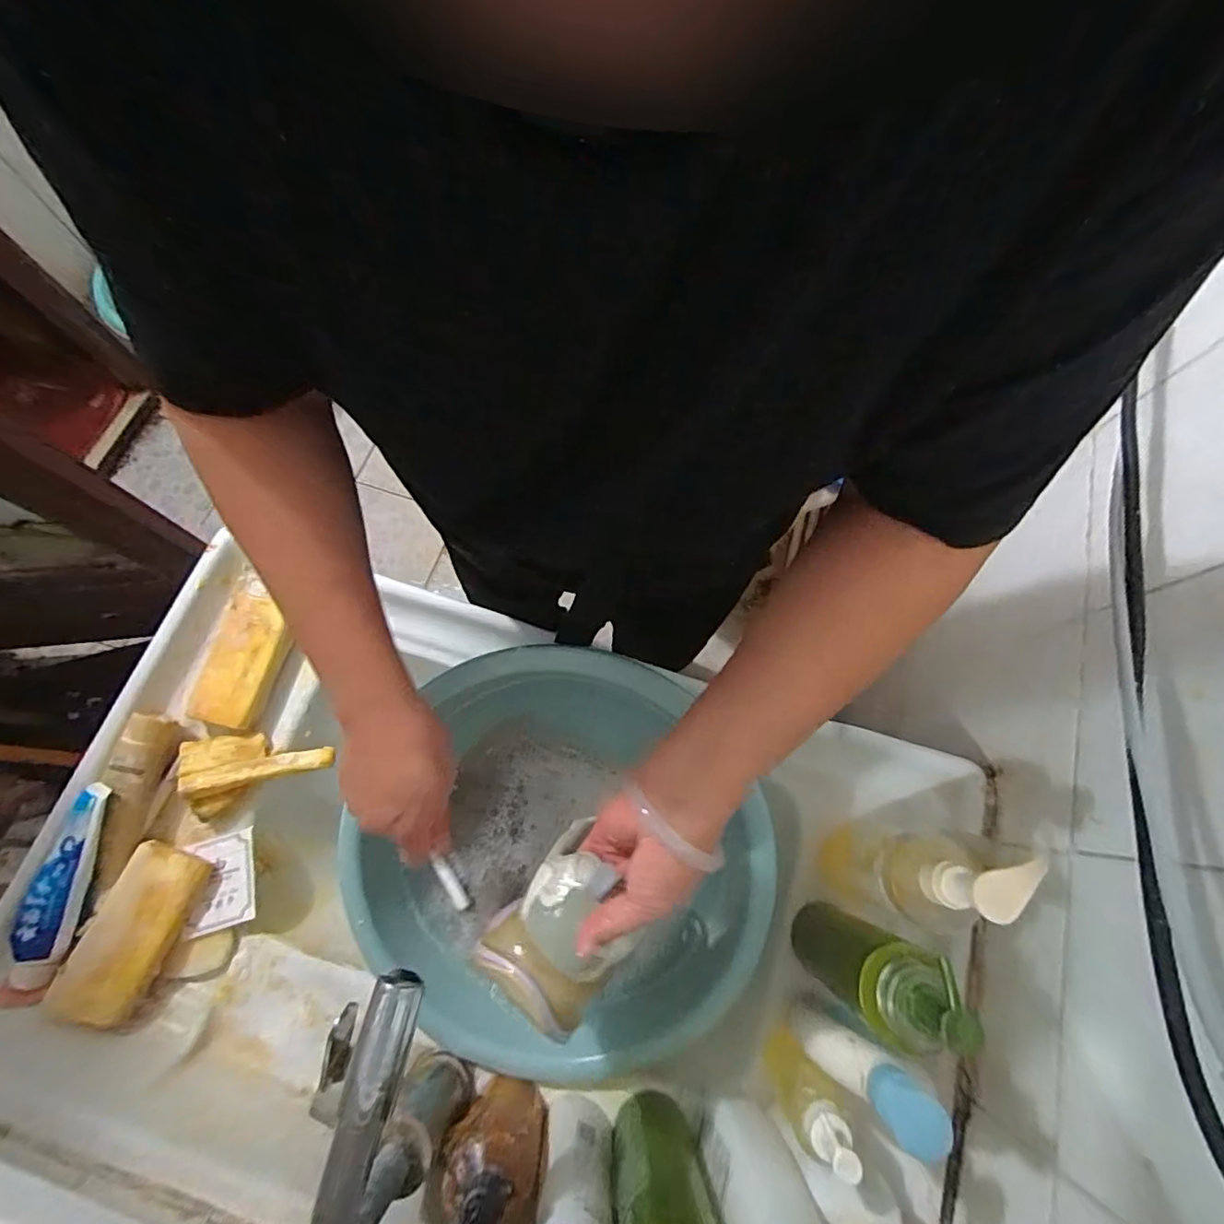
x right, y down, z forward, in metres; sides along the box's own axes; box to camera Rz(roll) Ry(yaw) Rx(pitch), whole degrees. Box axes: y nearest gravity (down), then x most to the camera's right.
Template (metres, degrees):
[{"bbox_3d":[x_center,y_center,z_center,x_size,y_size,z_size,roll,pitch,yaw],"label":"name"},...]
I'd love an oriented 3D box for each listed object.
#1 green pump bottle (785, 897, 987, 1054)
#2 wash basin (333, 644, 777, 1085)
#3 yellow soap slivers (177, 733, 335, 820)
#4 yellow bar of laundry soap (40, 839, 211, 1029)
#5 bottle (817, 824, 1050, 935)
[{"bbox_3d":[0.188,0.257,0.405,0.059,0.229,0.059,1,72,-2],"label":"green pump bottle"},{"bbox_3d":[-0.040,0.219,0.489,0.331,0.157,0.317,1,72,-2],"label":"wash basin"},{"bbox_3d":[-0.336,0.145,0.529,0.121,0.035,0.068,-12,73,-6],"label":"yellow soap slivers"},{"bbox_3d":[-0.402,0.268,0.474,0.066,0.025,0.130,20,63,-14],"label":"yellow bar of laundry soap"},{"bbox_3d":[0.230,0.203,0.439,0.060,0.232,0.068,12,72,1],"label":"bottle"}]

